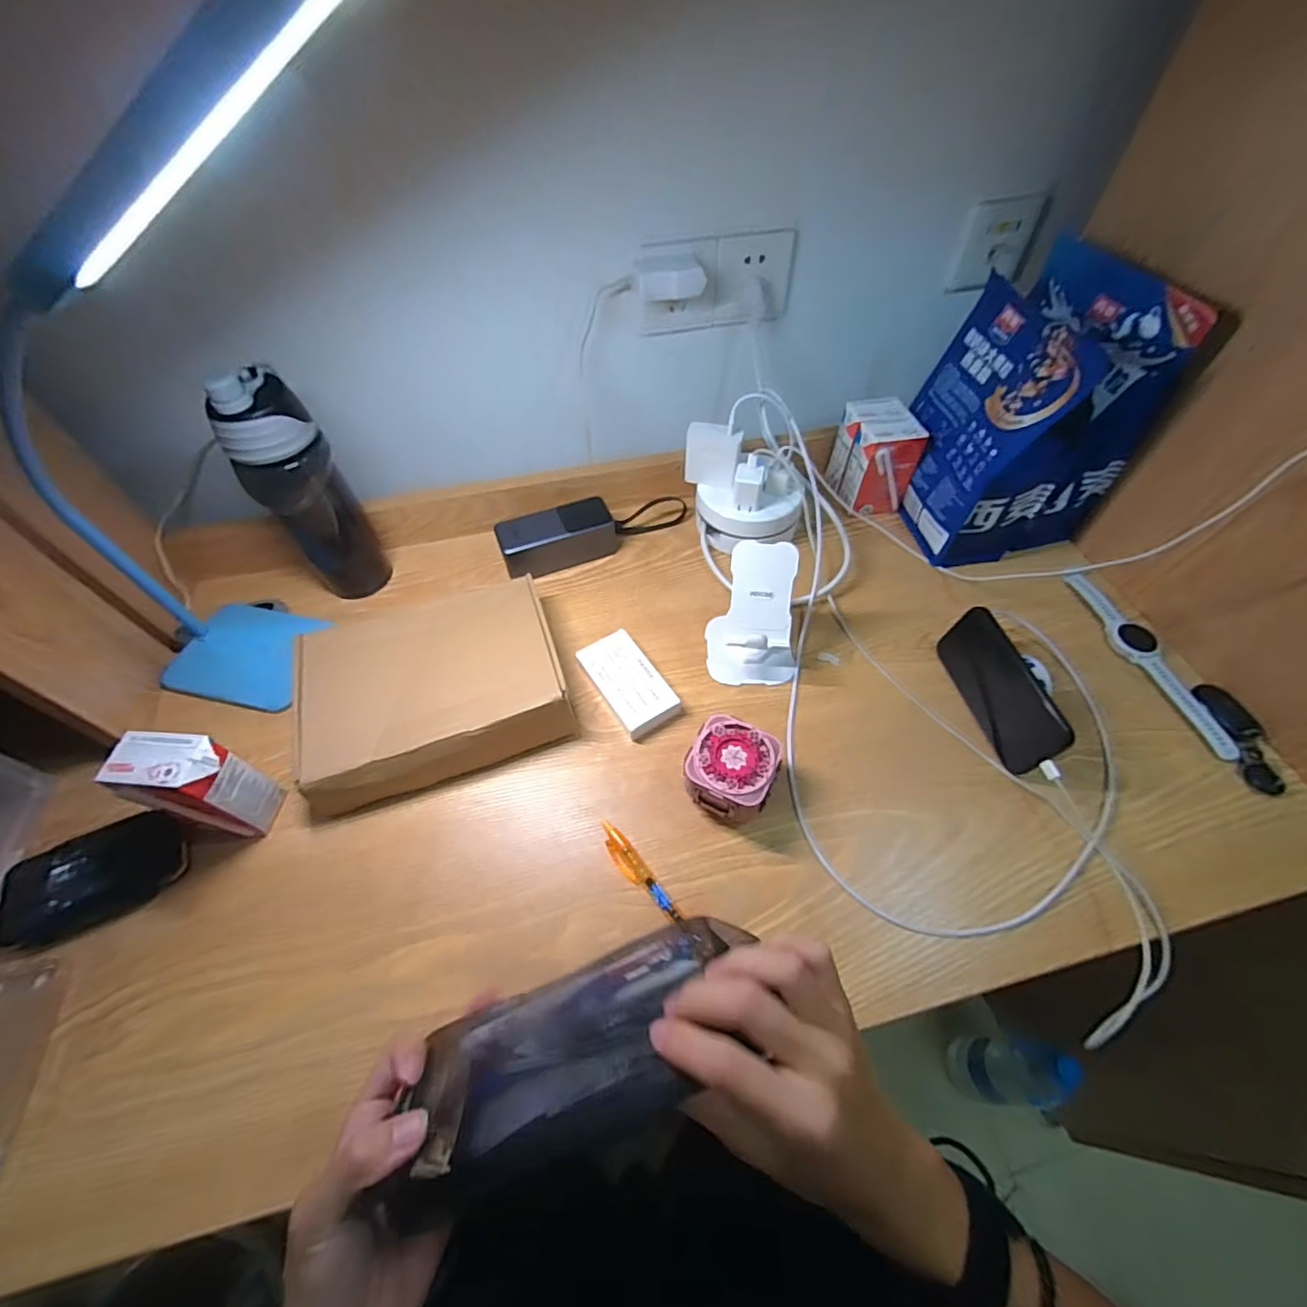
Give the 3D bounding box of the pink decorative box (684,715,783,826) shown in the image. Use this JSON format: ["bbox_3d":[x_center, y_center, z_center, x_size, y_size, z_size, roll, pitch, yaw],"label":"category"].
[{"bbox_3d":[0.063,0.101,0.466,0.071,0.056,0.074,21,59,14],"label":"pink decorative box"}]

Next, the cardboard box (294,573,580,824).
[{"bbox_3d":[-0.205,0.023,0.523,0.224,0.054,0.186,-16,58,-9],"label":"cardboard box"}]

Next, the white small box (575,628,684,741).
[{"bbox_3d":[-0.025,0.028,0.537,0.055,0.021,0.106,-29,61,-17],"label":"white small box"}]

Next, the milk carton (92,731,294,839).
[{"bbox_3d":[-0.353,0.105,0.436,0.068,0.103,0.049,8,57,6],"label":"milk carton"}]

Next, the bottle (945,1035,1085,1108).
[{"bbox_3d":[0.539,0.624,0.829,0.088,0.301,0.085,7,55,5],"label":"bottle"}]

